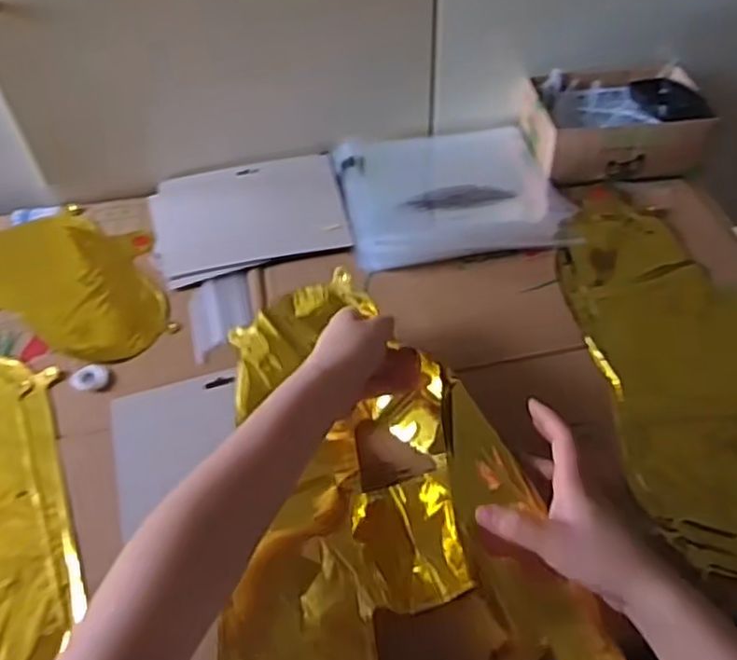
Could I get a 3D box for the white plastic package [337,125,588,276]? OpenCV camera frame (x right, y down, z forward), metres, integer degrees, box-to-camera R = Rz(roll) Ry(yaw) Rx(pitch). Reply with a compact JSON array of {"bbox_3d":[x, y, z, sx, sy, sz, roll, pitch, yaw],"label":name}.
[{"bbox_3d":[0.089,-0.166,0.771,0.233,0.021,0.238,-9,50,-5],"label":"white plastic package"}]

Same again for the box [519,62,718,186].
[{"bbox_3d":[0.281,-0.240,0.797,0.187,0.070,0.138,-6,49,-2],"label":"box"}]

